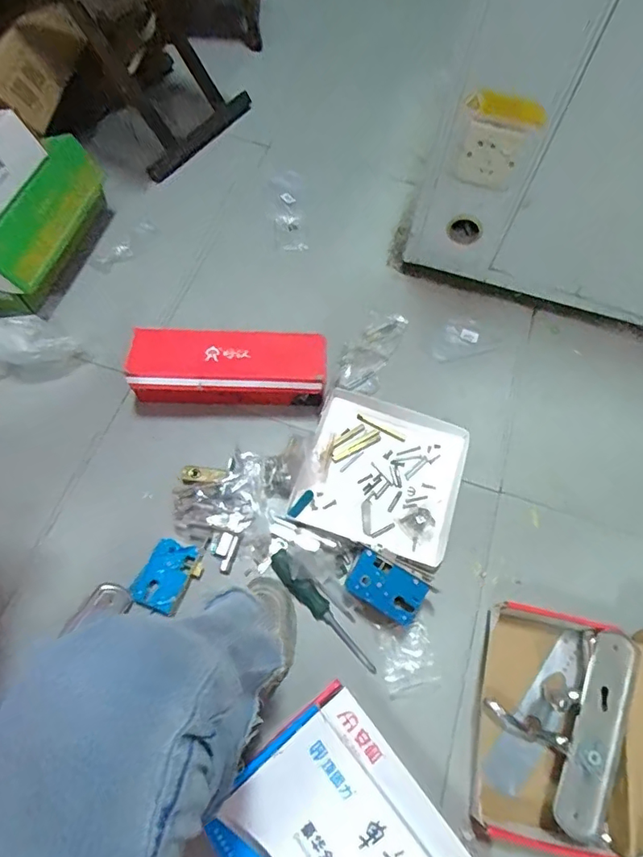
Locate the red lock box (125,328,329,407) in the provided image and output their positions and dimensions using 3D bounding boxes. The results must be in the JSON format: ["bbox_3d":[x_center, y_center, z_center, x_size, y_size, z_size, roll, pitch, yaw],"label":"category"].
[{"bbox_3d":[-0.136,-0.087,0.783,0.289,0.084,0.100,0,65,-3],"label":"red lock box"}]

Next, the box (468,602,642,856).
[{"bbox_3d":[0.359,0.351,0.570,0.332,0.134,0.245,11,64,4],"label":"box"}]

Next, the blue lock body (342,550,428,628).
[{"bbox_3d":[0.084,0.202,0.656,0.095,0.022,0.057,28,67,9],"label":"blue lock body"}]

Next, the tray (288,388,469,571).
[{"bbox_3d":[0.092,0.061,0.766,0.227,0.027,0.227,17,65,7],"label":"tray"}]

